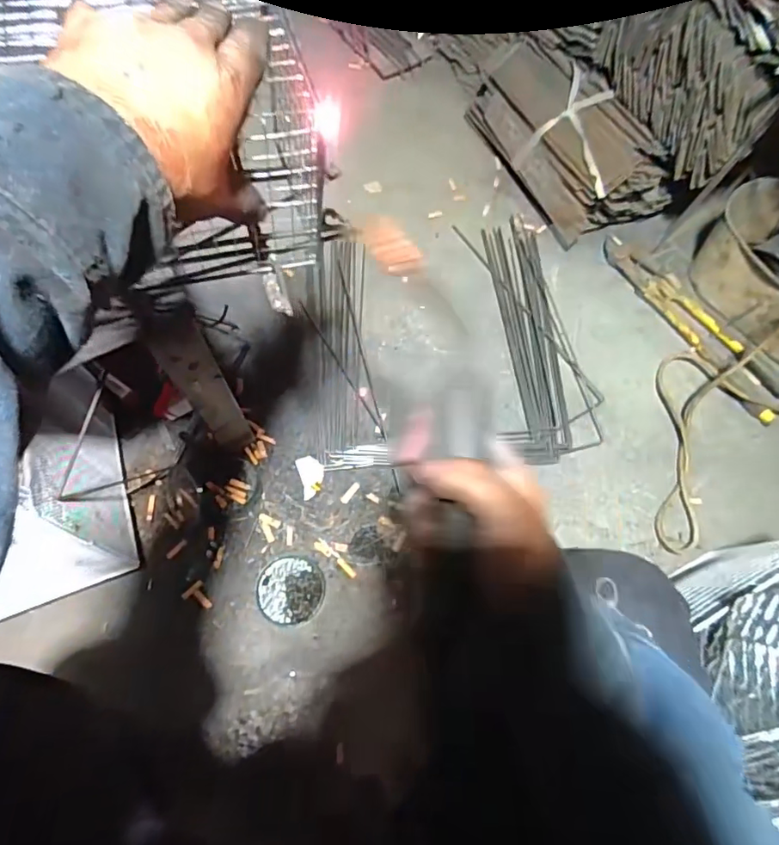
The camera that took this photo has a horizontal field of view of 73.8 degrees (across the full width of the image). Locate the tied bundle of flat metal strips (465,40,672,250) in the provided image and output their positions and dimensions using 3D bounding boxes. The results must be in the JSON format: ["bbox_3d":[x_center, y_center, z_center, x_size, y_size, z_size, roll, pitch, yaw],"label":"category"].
[{"bbox_3d":[0.323,-0.529,0.960,0.190,0.177,0.390,-27,73,-12],"label":"tied bundle of flat metal strips"}]

